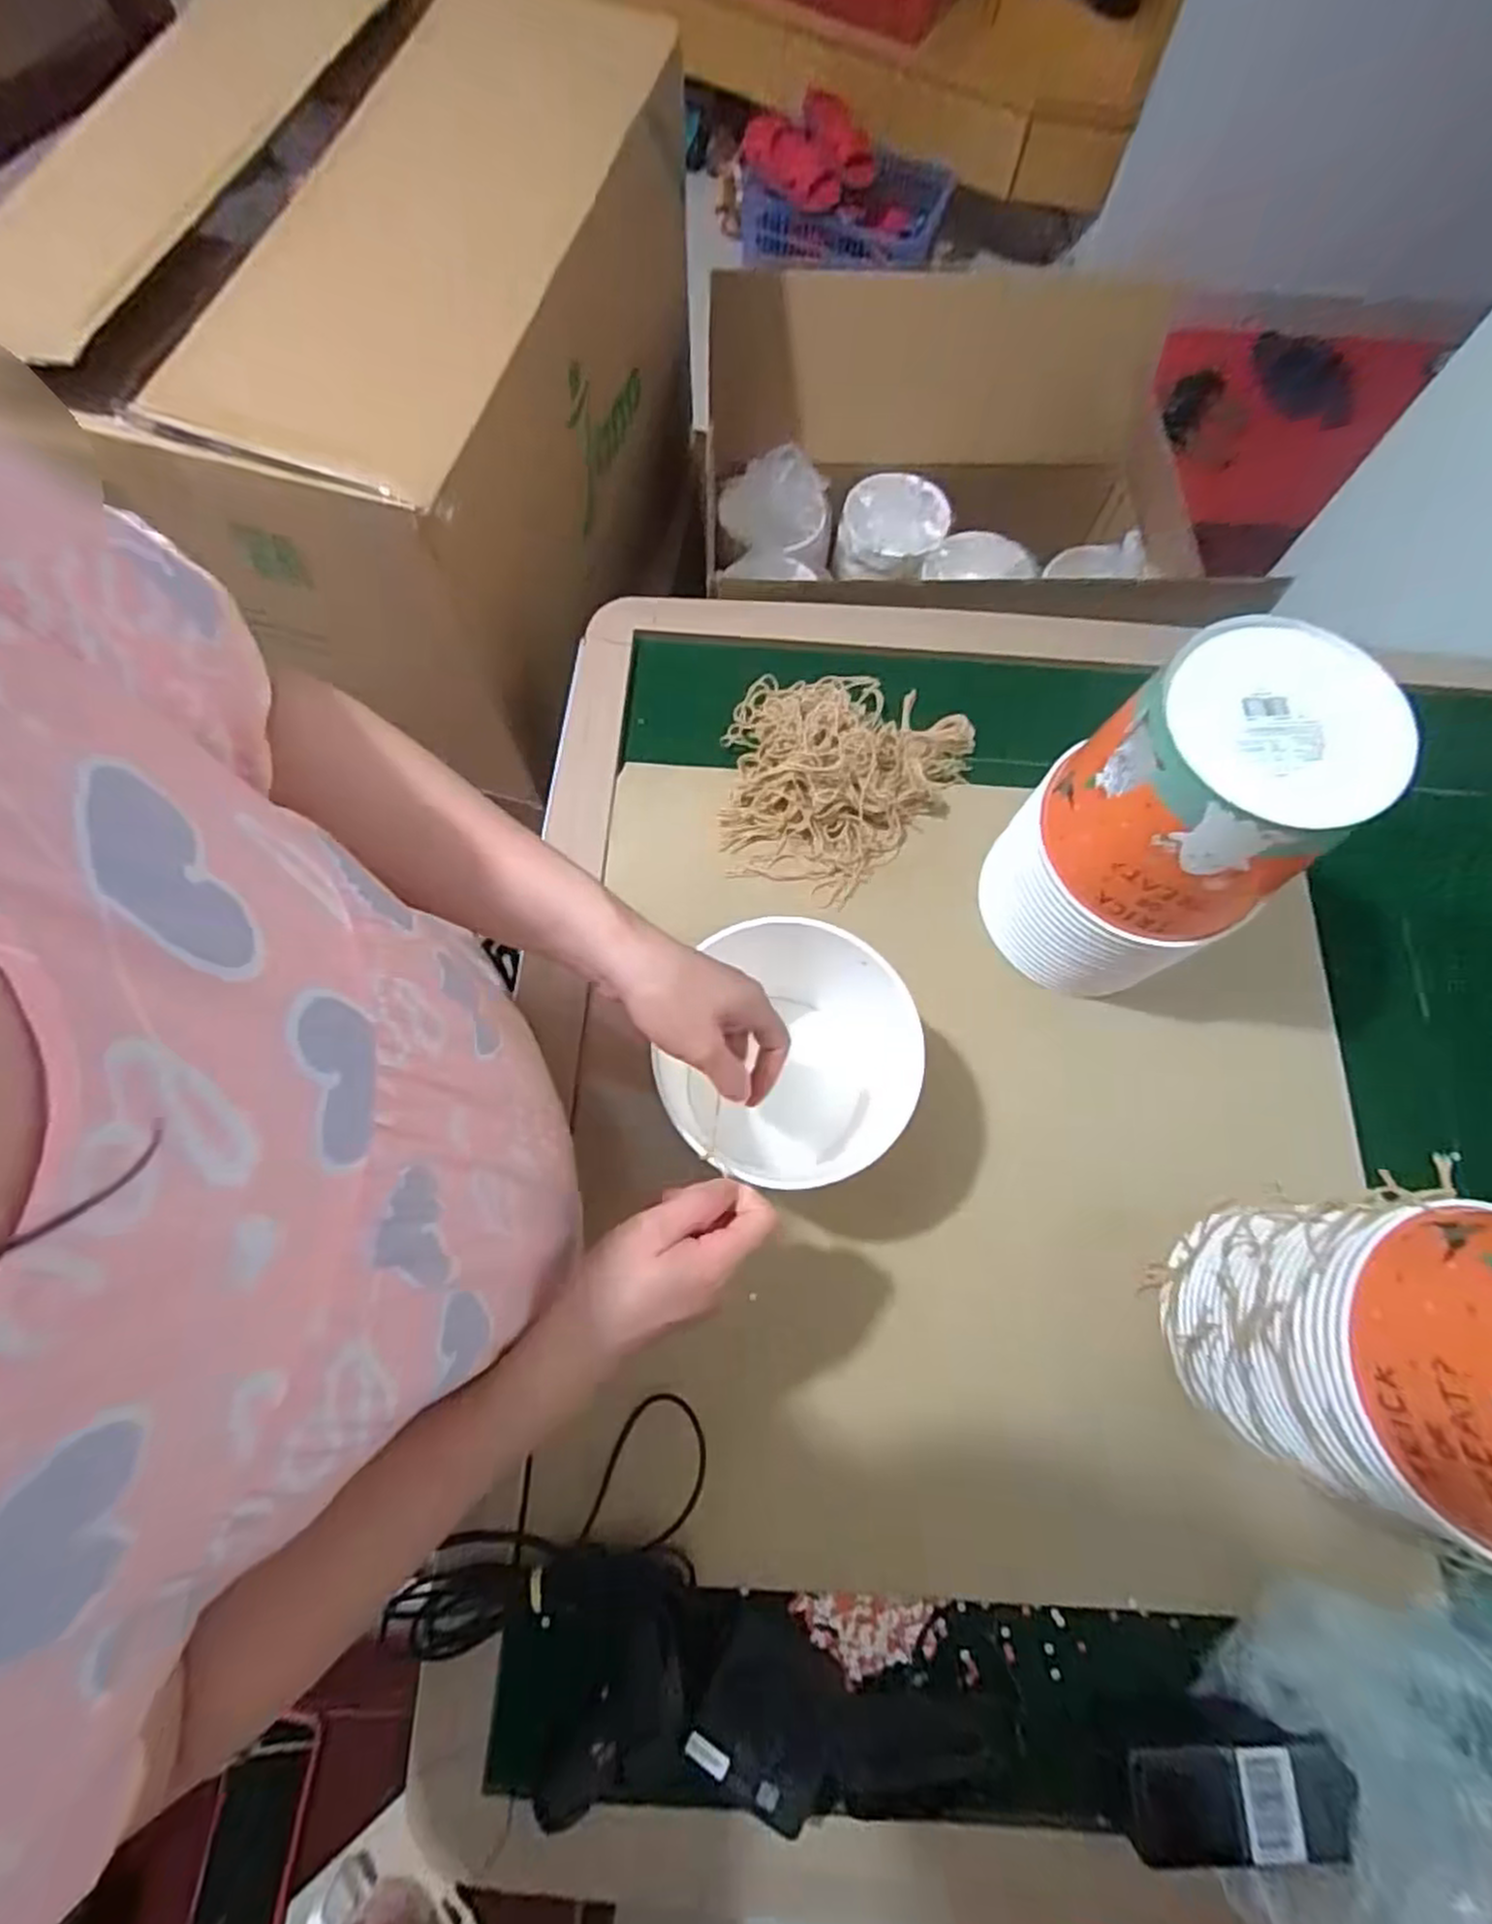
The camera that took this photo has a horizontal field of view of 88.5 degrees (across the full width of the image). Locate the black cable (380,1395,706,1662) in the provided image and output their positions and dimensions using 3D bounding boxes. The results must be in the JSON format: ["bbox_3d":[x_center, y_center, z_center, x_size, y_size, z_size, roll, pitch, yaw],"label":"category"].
[{"bbox_3d":[-0.118,0.349,0.480,0.193,0.041,0.112,-7,73,-4],"label":"black cable"}]

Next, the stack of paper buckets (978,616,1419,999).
[{"bbox_3d":[0.271,-0.087,0.514,0.139,0.245,0.146,-33,76,-12],"label":"stack of paper buckets"}]

